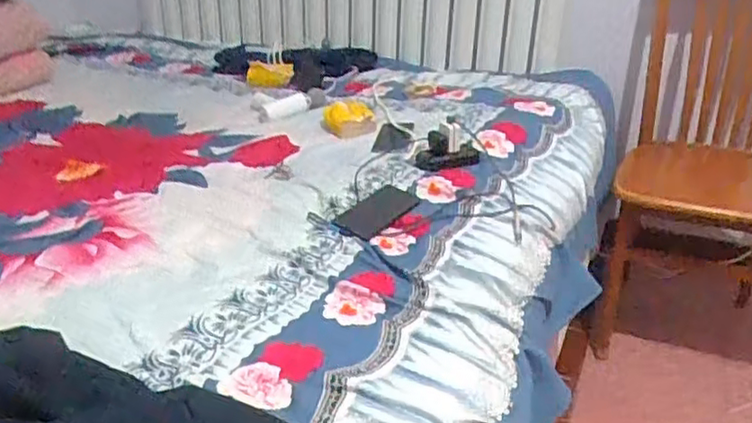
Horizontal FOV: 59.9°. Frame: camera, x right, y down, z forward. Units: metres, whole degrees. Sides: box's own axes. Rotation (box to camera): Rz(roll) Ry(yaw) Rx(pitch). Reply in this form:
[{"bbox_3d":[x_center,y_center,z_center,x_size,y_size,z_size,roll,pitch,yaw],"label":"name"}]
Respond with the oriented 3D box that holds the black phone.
[{"bbox_3d":[0.004,-0.002,1.094,0.081,0.008,0.160,29,49,26],"label":"black phone"}]

